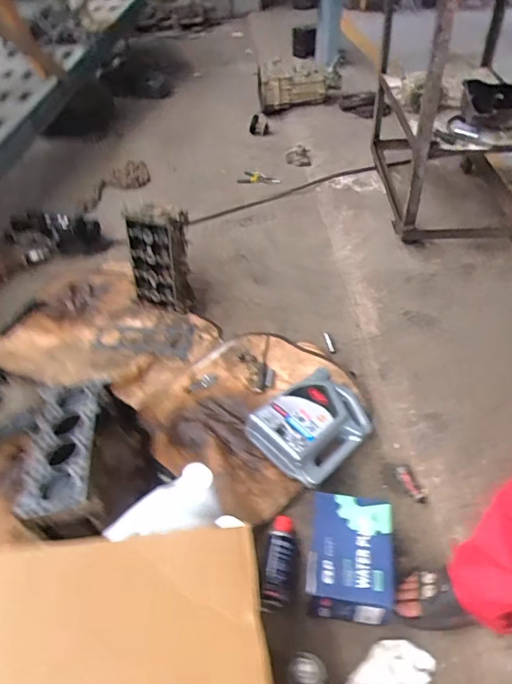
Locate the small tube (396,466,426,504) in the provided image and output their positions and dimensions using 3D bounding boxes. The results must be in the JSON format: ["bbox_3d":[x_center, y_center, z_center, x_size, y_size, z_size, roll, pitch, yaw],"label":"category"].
[{"bbox_3d":[0.375,0.344,1.158,0.028,0.012,0.108,-15,45,-10],"label":"small tube"}]

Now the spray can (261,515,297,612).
[{"bbox_3d":[0.049,0.471,1.022,0.057,0.059,0.193,3,44,8],"label":"spray can"}]

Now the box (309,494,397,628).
[{"bbox_3d":[0.193,0.443,0.992,0.162,0.116,0.218,4,45,9],"label":"box"}]

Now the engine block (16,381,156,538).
[{"bbox_3d":[-0.355,0.267,1.093,0.234,0.214,0.357,-8,44,-7],"label":"engine block"}]

